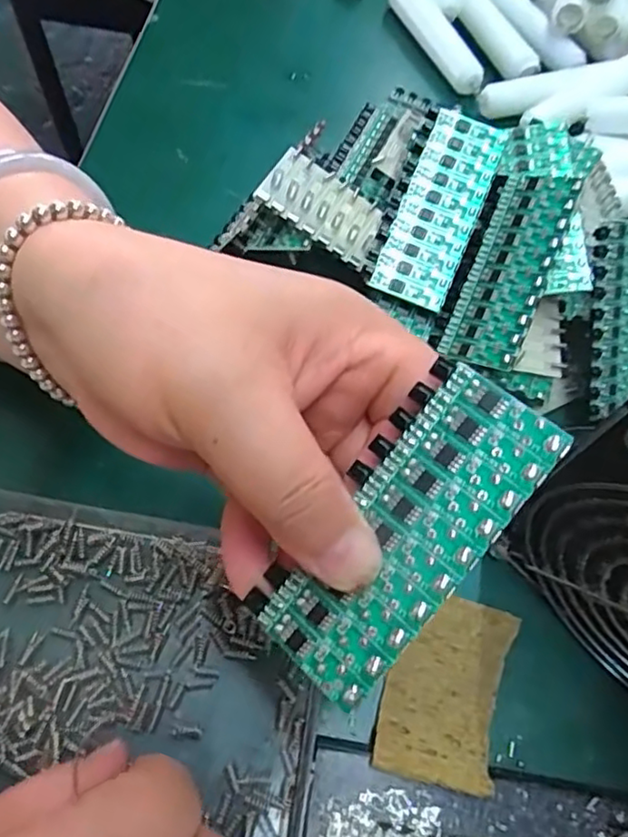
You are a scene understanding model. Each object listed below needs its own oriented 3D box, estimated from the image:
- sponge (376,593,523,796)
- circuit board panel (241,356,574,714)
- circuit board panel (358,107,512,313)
[{"bbox_3d":[0.045,0.090,0.213,0.037,0.015,0.060,19,64,5],"label":"sponge"},{"bbox_3d":[0.020,0.026,0.145,0.035,0.004,0.078,37,91,20],"label":"circuit board panel"},{"bbox_3d":[0.049,-0.083,0.251,0.033,0.004,0.074,23,94,2],"label":"circuit board panel"}]

